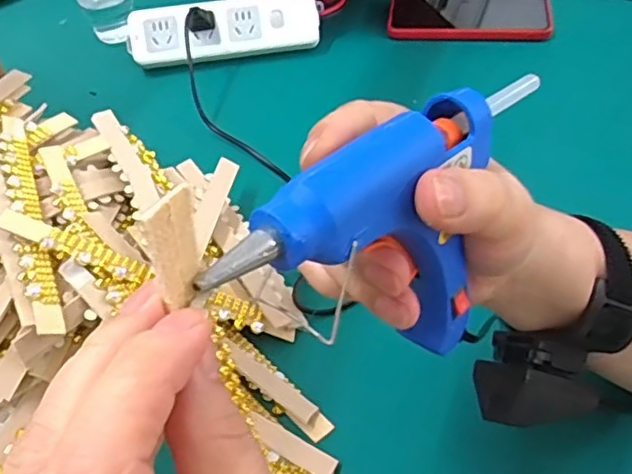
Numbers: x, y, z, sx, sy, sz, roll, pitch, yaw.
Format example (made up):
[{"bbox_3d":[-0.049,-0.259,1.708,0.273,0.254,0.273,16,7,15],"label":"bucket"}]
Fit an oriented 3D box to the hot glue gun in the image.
[{"bbox_3d":[0.034,0.002,0.214,0.037,0.107,0.142,31,59,27],"label":"hot glue gun"}]

